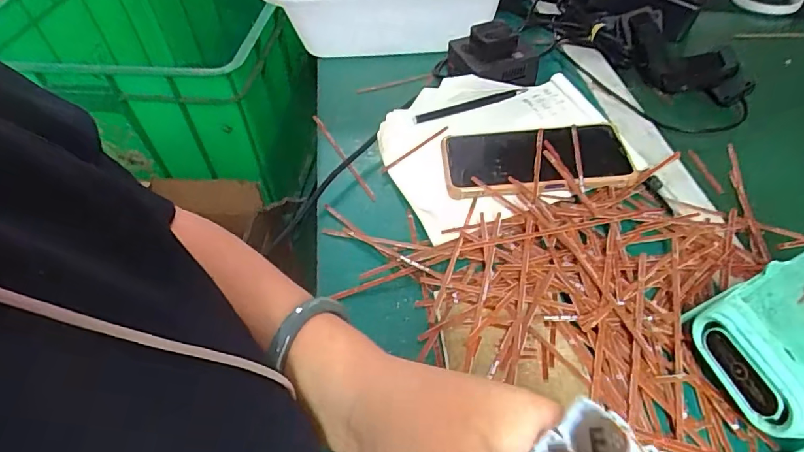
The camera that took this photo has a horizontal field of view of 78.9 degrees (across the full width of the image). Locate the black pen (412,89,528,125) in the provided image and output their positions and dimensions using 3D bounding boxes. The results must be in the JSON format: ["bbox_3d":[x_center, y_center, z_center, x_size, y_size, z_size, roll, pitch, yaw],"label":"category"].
[{"bbox_3d":[0.070,-0.124,0.505,0.128,0.013,0.009,-20,52,-15],"label":"black pen"}]

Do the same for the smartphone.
[{"bbox_3d":[0.118,-0.060,0.439,0.157,0.015,0.075,-1,49,1],"label":"smartphone"}]

